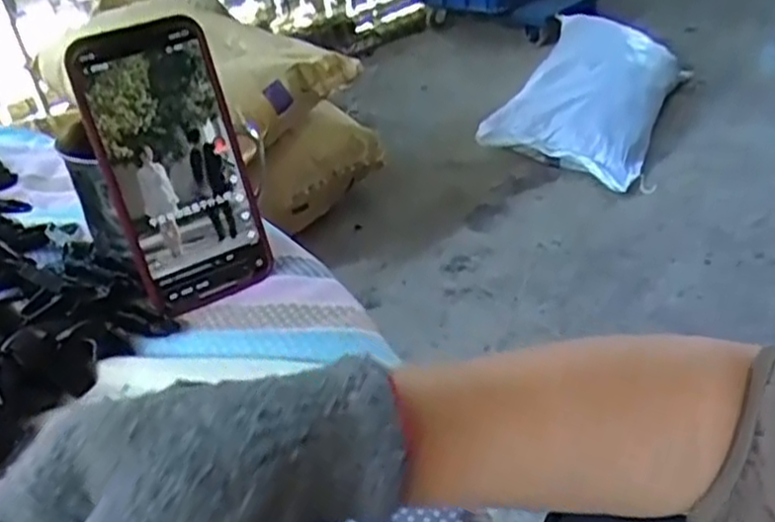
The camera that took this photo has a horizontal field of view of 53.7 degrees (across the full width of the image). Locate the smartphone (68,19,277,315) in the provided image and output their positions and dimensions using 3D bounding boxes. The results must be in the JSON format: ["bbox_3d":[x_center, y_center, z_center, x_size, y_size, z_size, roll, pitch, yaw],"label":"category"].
[{"bbox_3d":[-0.121,-0.052,0.435,0.078,0.157,0.006,-21,19,-22],"label":"smartphone"}]

